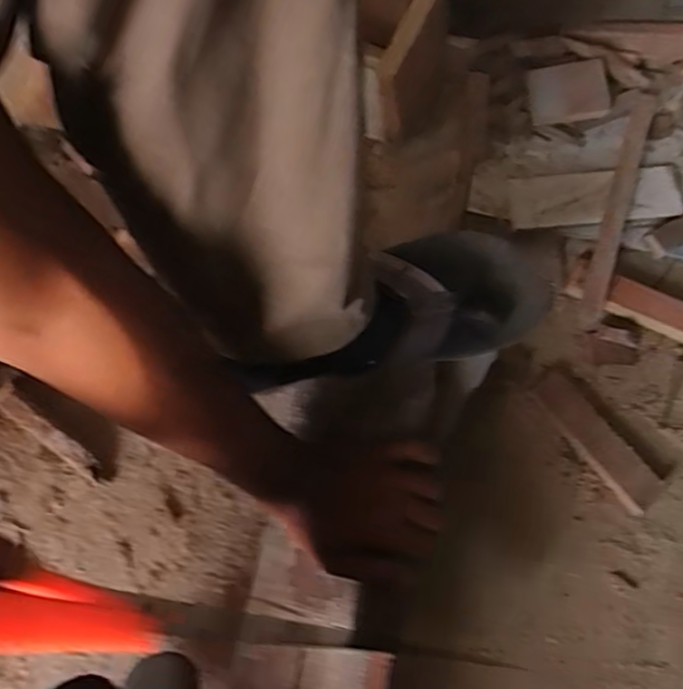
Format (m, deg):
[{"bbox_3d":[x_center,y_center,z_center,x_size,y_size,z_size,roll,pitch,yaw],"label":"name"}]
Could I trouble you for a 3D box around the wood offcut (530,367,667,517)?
[{"bbox_3d":[0.244,0.092,0.582,0.039,0.011,0.148,-38,79,-10],"label":"wood offcut"}]

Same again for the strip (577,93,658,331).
[{"bbox_3d":[0.293,-0.146,0.640,0.024,0.009,0.276,19,76,4],"label":"strip"}]

